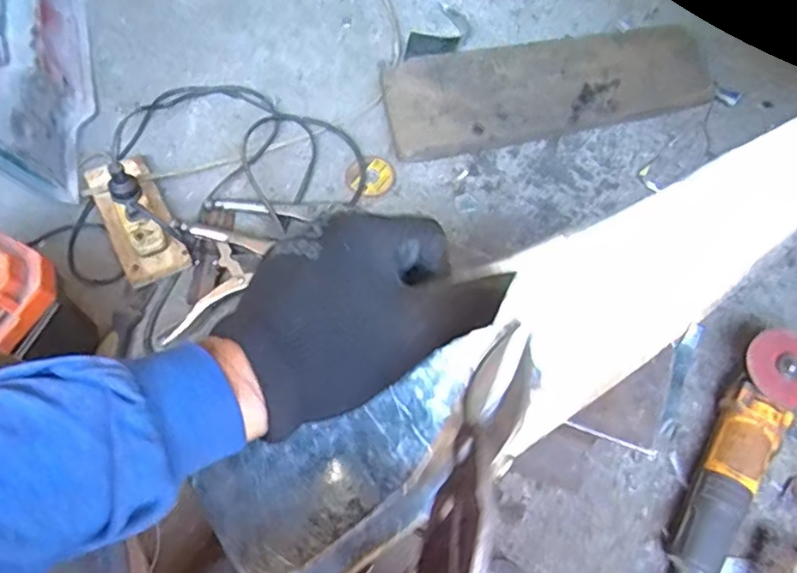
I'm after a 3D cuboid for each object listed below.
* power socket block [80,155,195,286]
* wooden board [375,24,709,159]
[{"bbox_3d":[-0.353,-0.096,0.832,0.088,0.049,0.206,-30,69,-14],"label":"power socket block"},{"bbox_3d":[0.211,-0.289,0.911,0.453,0.028,0.176,-7,66,-1],"label":"wooden board"}]

